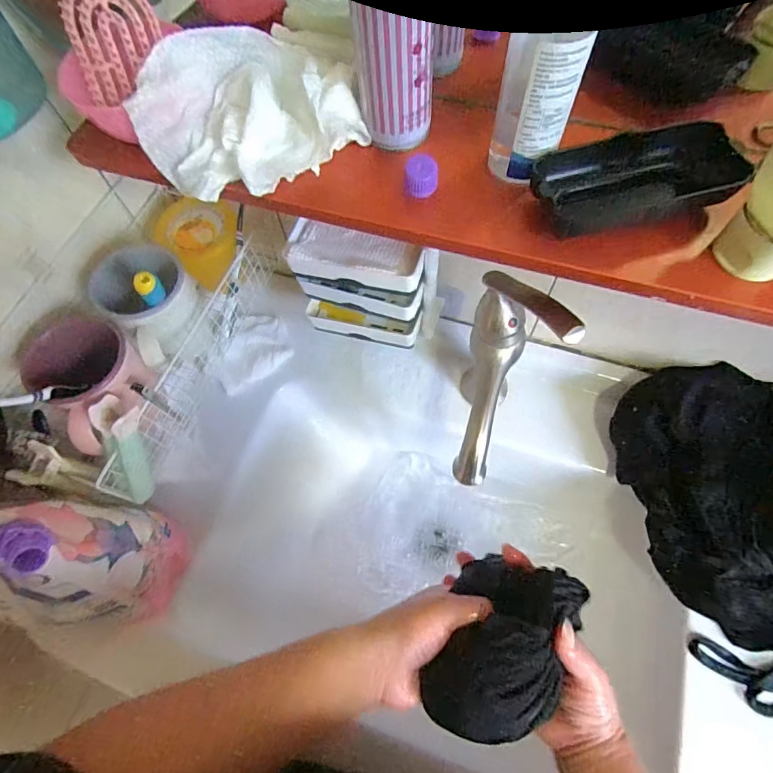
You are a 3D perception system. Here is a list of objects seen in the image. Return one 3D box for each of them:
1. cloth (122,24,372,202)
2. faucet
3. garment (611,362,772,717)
[{"bbox_3d":[-0.089,-0.174,0.280,0.127,0.028,0.100,-27,93,0],"label":"cloth"},{"bbox_3d":[0.099,-0.007,0.378,0.068,0.117,0.156,12,66,9],"label":"faucet"},{"bbox_3d":[0.355,0.118,0.420,0.183,0.094,0.302,-11,64,-2],"label":"garment"}]

